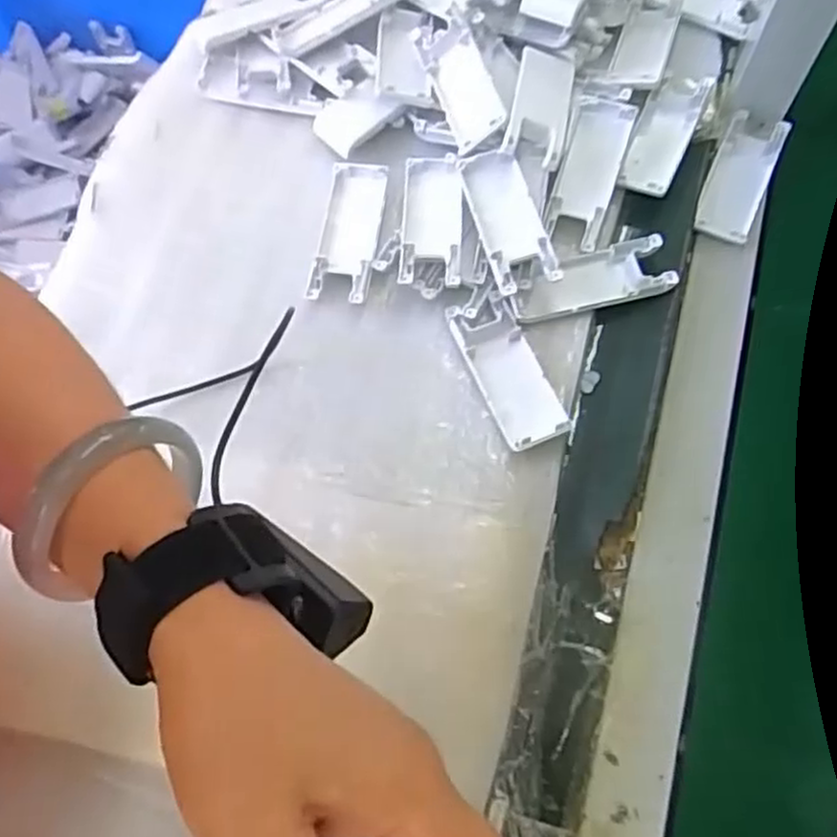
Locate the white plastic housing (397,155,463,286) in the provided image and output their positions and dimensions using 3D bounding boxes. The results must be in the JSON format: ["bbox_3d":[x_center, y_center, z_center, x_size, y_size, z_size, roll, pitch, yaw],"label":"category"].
[{"bbox_3d":[0.009,-0.132,0.495,0.039,0.017,0.104,1,68,3],"label":"white plastic housing"}]

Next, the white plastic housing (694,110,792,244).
[{"bbox_3d":[0.221,-0.166,0.517,0.039,0.009,0.102,24,71,11],"label":"white plastic housing"}]

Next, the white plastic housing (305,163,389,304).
[{"bbox_3d":[-0.046,-0.127,0.502,0.040,0.009,0.104,7,69,5],"label":"white plastic housing"}]

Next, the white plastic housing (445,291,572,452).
[{"bbox_3d":[0.055,-0.030,0.461,0.040,0.014,0.103,-22,69,-7],"label":"white plastic housing"}]

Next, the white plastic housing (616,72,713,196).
[{"bbox_3d":[0.174,-0.205,0.526,0.038,0.011,0.109,22,70,11],"label":"white plastic housing"}]

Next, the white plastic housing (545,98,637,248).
[{"bbox_3d":[0.116,-0.169,0.509,0.038,0.021,0.101,16,70,9],"label":"white plastic housing"}]

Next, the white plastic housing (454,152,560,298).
[{"bbox_3d":[0.058,-0.127,0.489,0.039,0.022,0.104,-13,68,-3],"label":"white plastic housing"}]

